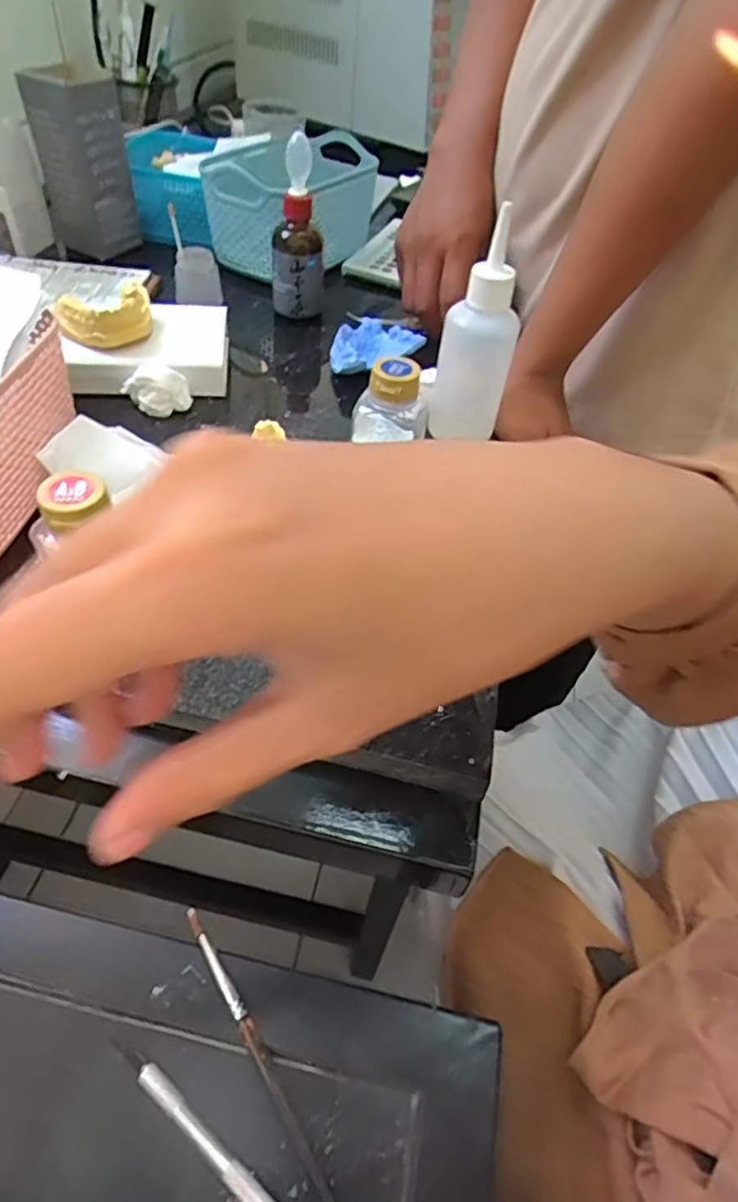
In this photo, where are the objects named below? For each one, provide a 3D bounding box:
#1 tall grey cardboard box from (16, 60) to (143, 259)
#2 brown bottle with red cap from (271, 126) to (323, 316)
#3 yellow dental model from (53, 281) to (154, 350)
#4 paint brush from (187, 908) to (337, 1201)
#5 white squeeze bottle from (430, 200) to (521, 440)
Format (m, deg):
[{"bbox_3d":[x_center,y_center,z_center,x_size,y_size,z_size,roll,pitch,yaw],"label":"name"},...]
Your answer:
[{"bbox_3d":[-0.263,-0.404,0.587,0.067,0.131,0.061,27,51,16],"label":"tall grey cardboard box"},{"bbox_3d":[-0.058,-0.301,0.520,0.044,0.115,0.038,2,48,-5],"label":"brown bottle with red cap"},{"bbox_3d":[-0.187,-0.204,0.458,0.065,0.029,0.044,-23,55,-25],"label":"yellow dental model"},{"bbox_3d":[-0.029,0.211,0.249,0.008,0.007,0.190,-24,55,-26],"label":"paint brush"},{"bbox_3d":[0.069,-0.163,0.398,0.044,0.129,0.033,9,48,2],"label":"white squeeze bottle"}]

